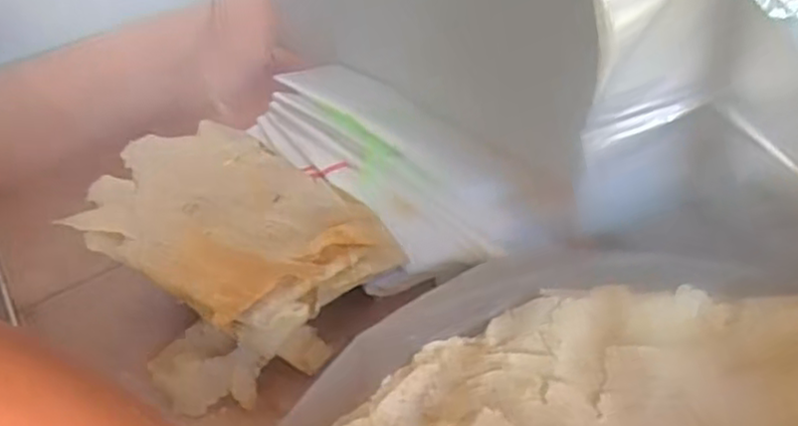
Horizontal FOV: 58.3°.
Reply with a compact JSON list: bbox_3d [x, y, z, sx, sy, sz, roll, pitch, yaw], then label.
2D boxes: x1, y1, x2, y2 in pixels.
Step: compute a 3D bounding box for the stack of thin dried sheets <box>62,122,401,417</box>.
[{"bbox_3d":[-0.178,0.005,0.713,0.339,0.052,0.211,22,44,34],"label":"stack of thin dried sheets"}]

